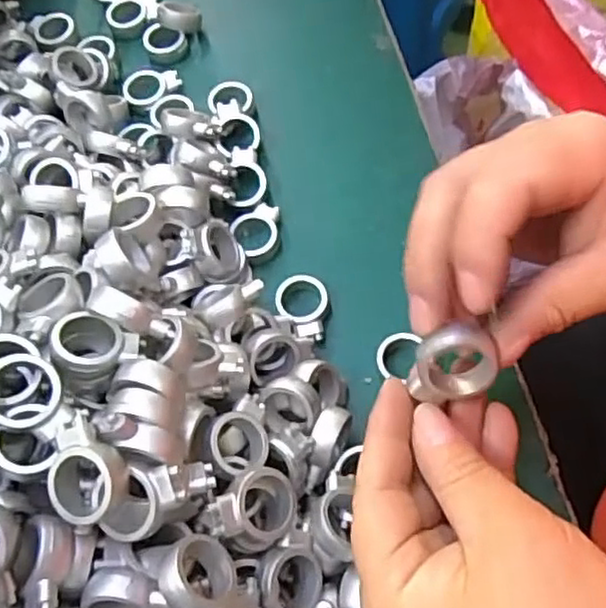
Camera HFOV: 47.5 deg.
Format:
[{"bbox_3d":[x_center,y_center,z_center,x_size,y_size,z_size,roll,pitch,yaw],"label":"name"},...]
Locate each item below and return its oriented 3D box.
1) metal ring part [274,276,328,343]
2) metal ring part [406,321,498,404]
[{"bbox_3d":[0.000,0.002,0.335,0.025,0.010,0.033,-5,63,1],"label":"metal ring part"},{"bbox_3d":[0.050,0.019,0.232,0.028,0.027,0.011,-6,34,5],"label":"metal ring part"}]

